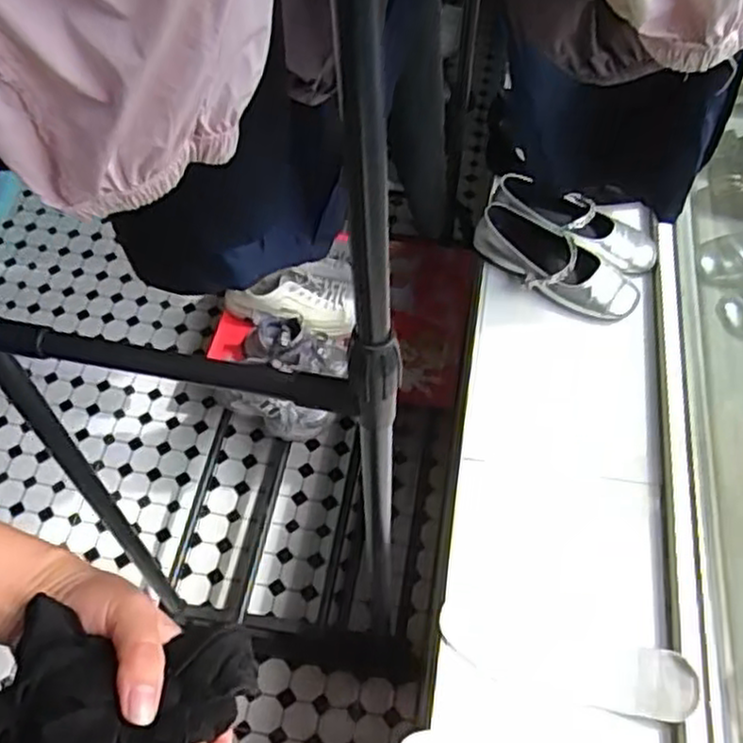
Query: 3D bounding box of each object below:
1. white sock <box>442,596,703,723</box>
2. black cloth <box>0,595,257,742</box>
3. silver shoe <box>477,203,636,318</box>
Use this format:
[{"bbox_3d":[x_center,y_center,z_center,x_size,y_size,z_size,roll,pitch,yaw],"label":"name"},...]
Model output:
[{"bbox_3d":[0.186,0.280,0.717,0.238,0.028,0.075,15,58,12],"label":"white sock"},{"bbox_3d":[-0.120,0.160,0.336,0.111,0.058,0.098,2,56,4],"label":"black cloth"},{"bbox_3d":[0.253,-0.138,0.967,0.201,0.061,0.088,28,61,20],"label":"silver shoe"}]

